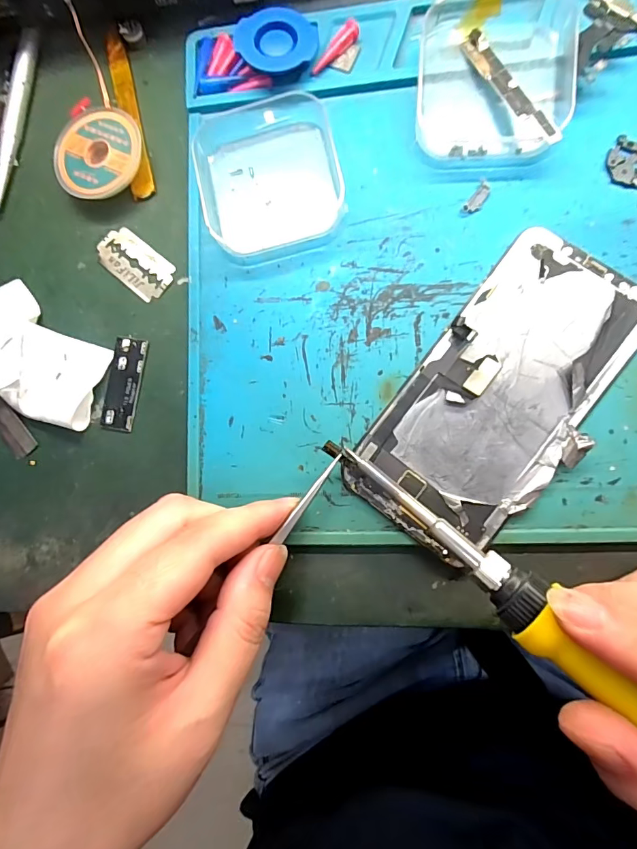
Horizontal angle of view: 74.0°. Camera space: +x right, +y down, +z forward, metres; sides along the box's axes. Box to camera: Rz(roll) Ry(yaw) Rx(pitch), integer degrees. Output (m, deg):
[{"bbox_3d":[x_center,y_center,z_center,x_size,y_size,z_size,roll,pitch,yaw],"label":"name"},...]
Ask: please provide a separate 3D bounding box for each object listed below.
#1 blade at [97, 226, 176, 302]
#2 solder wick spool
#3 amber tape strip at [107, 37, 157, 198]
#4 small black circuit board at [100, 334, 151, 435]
[{"bbox_3d":[-0.090,-0.078,0.207,0.041,0.004,0.023,39,85,7],"label":"blade"},{"bbox_3d":[-0.107,-0.130,0.206,0.040,0.012,0.043,-1,85,7],"label":"solder wick spool"},{"bbox_3d":[-0.094,-0.154,0.211,0.010,0.004,0.086,-11,84,-11],"label":"amber tape strip"},{"bbox_3d":[-0.093,-0.019,0.200,0.016,0.004,0.044,10,87,8],"label":"small black circuit board"}]

